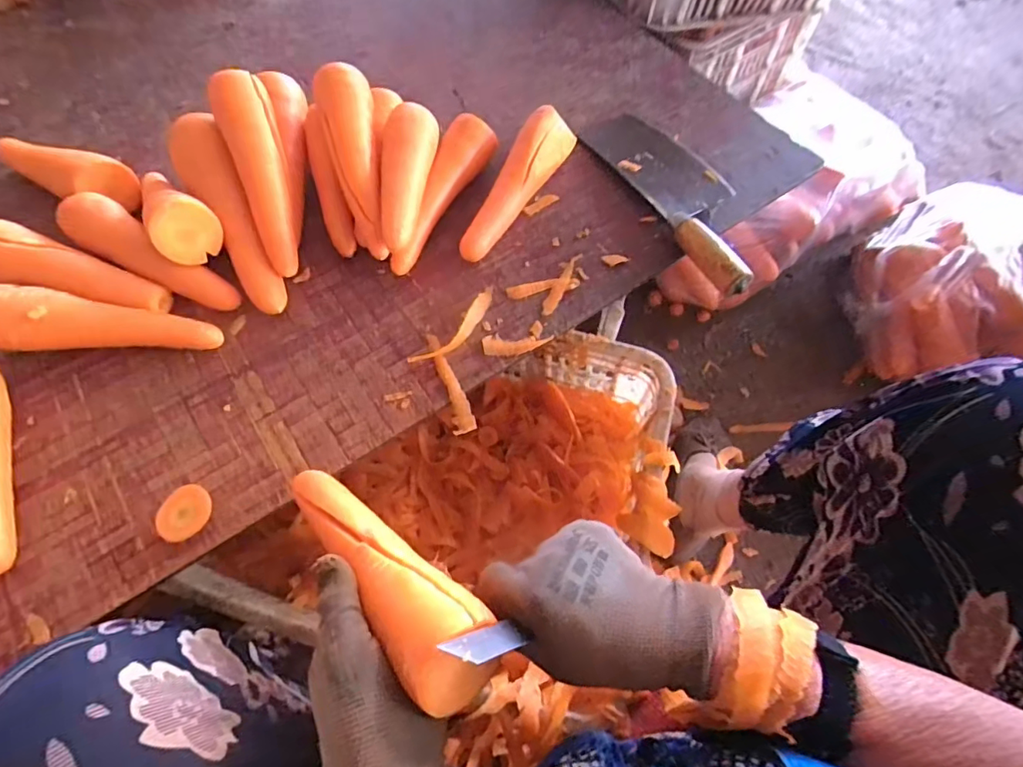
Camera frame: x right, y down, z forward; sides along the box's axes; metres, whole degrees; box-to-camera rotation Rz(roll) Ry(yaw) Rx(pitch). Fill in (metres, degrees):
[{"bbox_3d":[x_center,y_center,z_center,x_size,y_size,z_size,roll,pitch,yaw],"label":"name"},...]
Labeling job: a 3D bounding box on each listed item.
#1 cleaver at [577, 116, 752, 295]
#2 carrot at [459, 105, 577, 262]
[{"bbox_3d":[0.180,-0.205,0.545,0.094,0.042,0.267,-24,67,-10],"label":"cleaver"},{"bbox_3d":[-0.001,-0.204,0.539,0.046,0.052,0.179,32,69,14],"label":"carrot"}]

